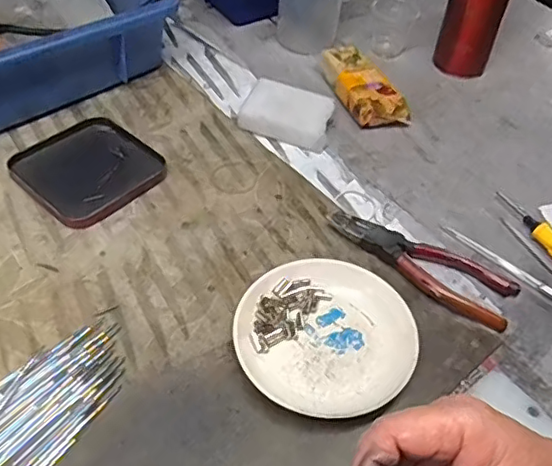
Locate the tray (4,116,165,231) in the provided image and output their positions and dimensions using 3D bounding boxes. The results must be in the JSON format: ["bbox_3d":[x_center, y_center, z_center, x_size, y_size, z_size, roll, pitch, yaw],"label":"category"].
[{"bbox_3d":[-0.163,-0.057,0.502,0.106,0.012,0.103,34,54,23],"label":"tray"}]

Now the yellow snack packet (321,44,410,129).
[{"bbox_3d":[0.089,-0.149,0.597,0.053,0.033,0.107,-12,50,-16],"label":"yellow snack packet"}]

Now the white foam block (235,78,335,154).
[{"bbox_3d":[0.012,-0.114,0.561,0.083,0.026,0.057,19,49,11],"label":"white foam block"}]

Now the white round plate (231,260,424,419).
[{"bbox_3d":[0.033,0.069,0.400,0.120,0.022,0.111,3,48,-3],"label":"white round plate"}]

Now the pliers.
[{"bbox_3d":[0.109,0.024,0.450,0.146,0.014,0.048,25,50,16],"label":"pliers"}]

